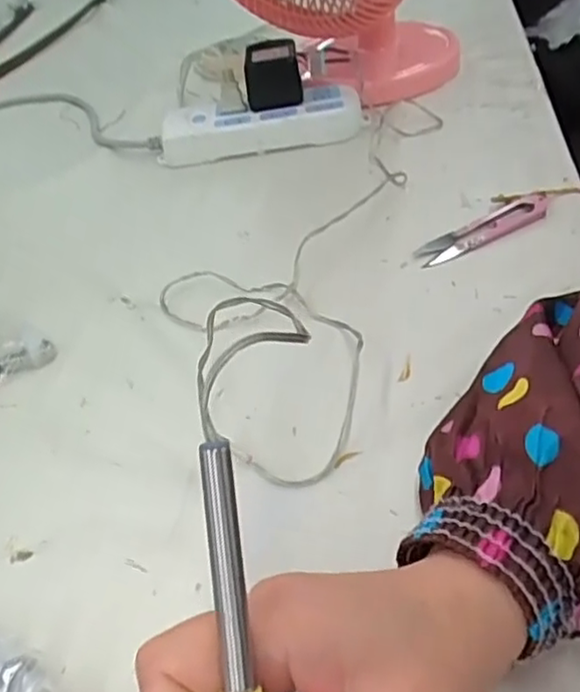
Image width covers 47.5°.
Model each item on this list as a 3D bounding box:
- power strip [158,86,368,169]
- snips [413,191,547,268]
[{"bbox_3d":[-0.026,-0.211,0.625,0.191,0.036,0.071,-6,40,2],"label":"power strip"},{"bbox_3d":[0.133,-0.081,0.453,0.099,0.017,0.024,-19,41,-13],"label":"snips"}]

